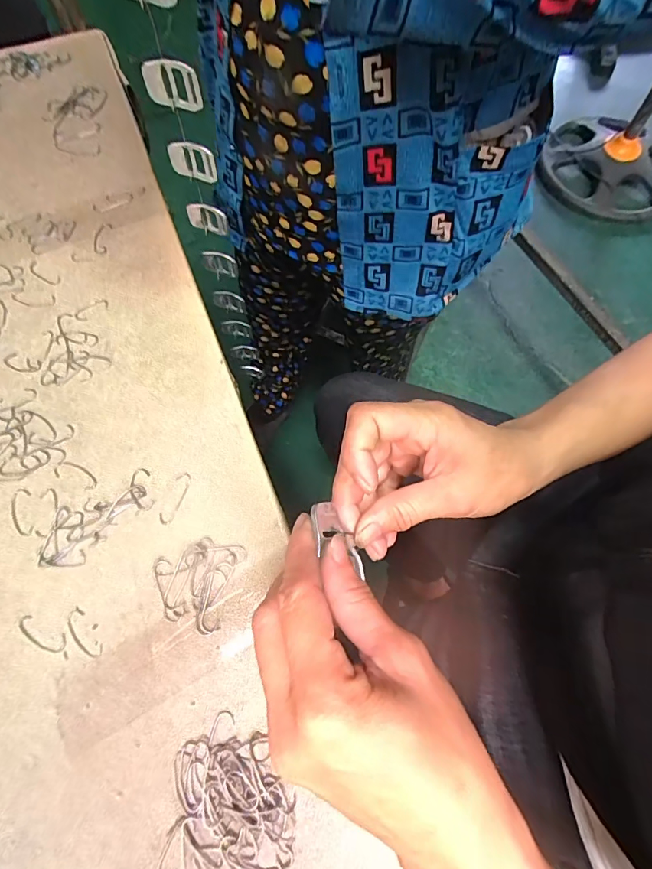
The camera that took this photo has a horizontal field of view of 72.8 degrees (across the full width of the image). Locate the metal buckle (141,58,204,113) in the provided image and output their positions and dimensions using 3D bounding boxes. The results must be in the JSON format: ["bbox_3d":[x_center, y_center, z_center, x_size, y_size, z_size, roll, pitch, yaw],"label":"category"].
[{"bbox_3d":[-0.104,-0.236,0.299,0.040,0.031,0.004,12,70,5],"label":"metal buckle"}]

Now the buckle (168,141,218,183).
[{"bbox_3d":[-0.104,-0.213,0.344,0.037,0.029,0.004,10,70,5],"label":"buckle"}]

